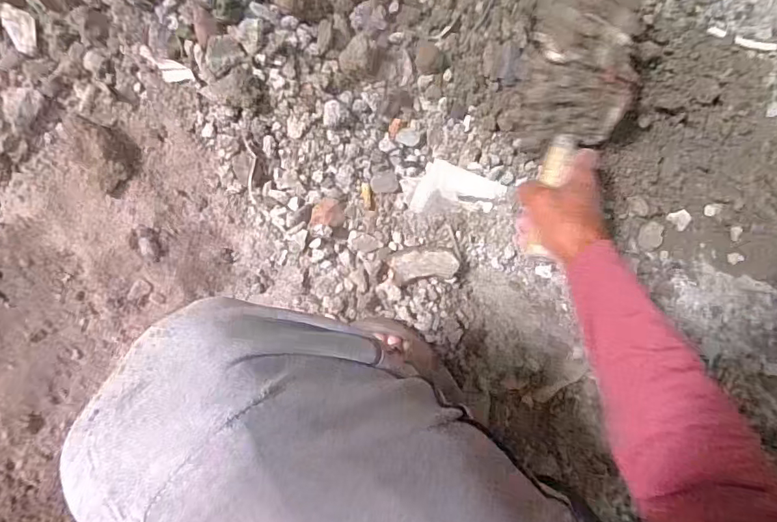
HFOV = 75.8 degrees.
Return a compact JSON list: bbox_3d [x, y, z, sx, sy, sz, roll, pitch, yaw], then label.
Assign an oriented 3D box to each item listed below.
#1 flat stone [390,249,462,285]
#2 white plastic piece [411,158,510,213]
[{"bbox_3d":[0.042,0.005,0.564,0.077,0.009,0.035,-8,90,-8],"label":"flat stone"},{"bbox_3d":[0.081,-0.072,0.567,0.098,0.004,0.059,18,102,-16],"label":"white plastic piece"}]

